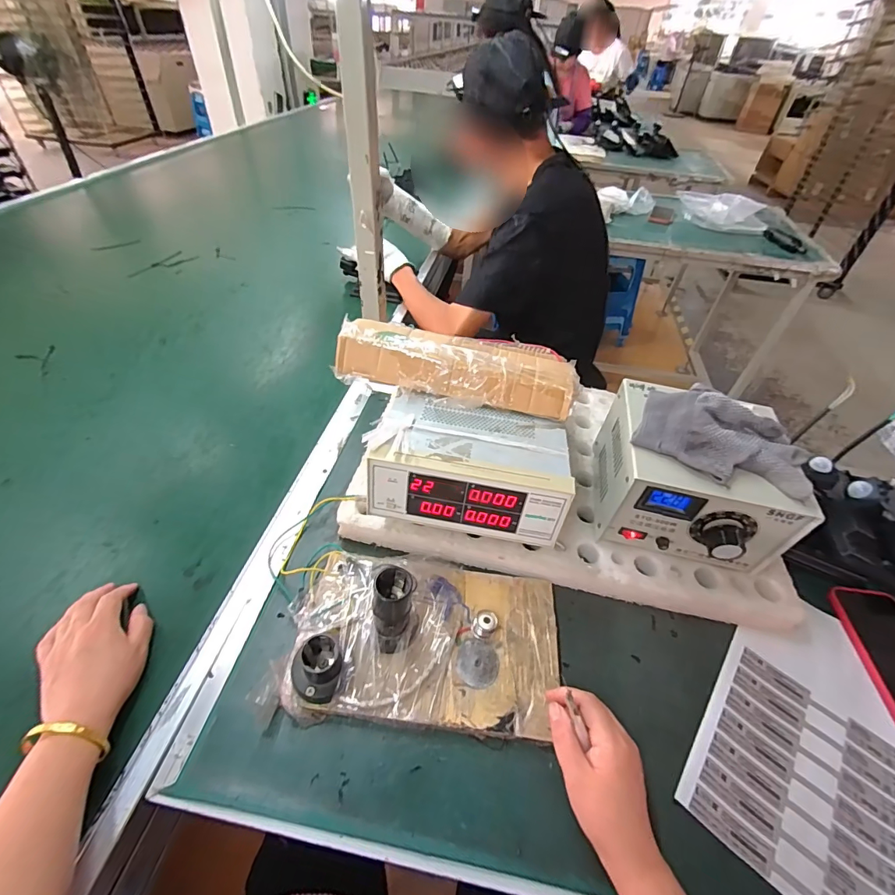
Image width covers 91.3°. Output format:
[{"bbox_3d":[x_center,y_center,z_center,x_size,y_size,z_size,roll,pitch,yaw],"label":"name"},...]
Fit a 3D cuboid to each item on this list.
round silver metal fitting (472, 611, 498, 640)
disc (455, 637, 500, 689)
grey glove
[{"bbox_3d":[0.040,0.191,0.469,0.025,0.020,0.024,2,46,-2],"label":"round silver metal fitting"},{"bbox_3d":[0.031,0.221,0.450,0.043,0.006,0.046,2,46,-2],"label":"disc"},{"bbox_3d":[0.300,-0.013,0.469,0.175,0.046,0.102,19,48,14],"label":"grey glove"}]

